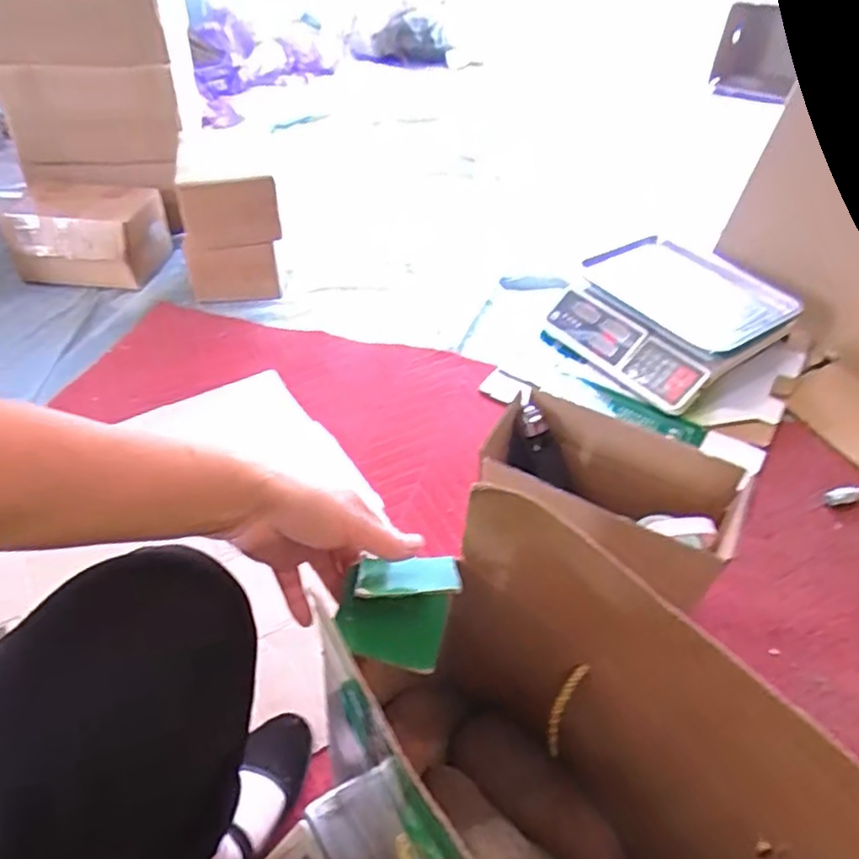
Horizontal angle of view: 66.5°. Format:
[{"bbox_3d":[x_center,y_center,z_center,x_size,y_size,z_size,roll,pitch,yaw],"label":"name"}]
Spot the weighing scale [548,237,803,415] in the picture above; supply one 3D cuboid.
[{"bbox_3d":[0.446,-0.211,1.225,0.339,0.110,0.348,-29,51,-28],"label":"weighing scale"}]

